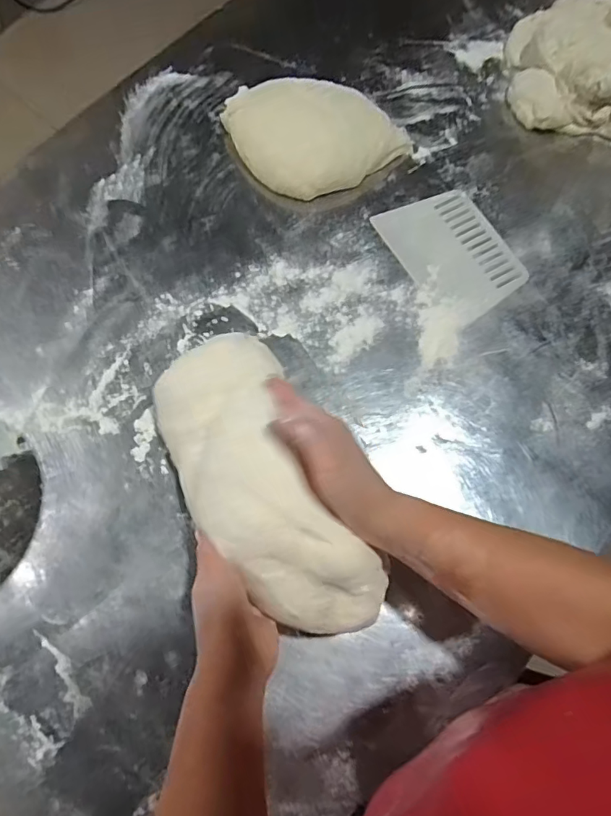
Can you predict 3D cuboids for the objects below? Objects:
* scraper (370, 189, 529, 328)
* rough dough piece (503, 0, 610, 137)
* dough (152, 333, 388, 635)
[{"bbox_3d":[0.176,-0.187,0.592,0.120,0.006,0.167,-30,77,-5],"label":"scraper"},{"bbox_3d":[0.348,-0.402,0.582,0.197,0.090,0.156,7,72,2],"label":"rough dough piece"},{"bbox_3d":[-0.031,0.054,0.387,0.113,0.084,0.244,-29,65,-10],"label":"dough"}]

